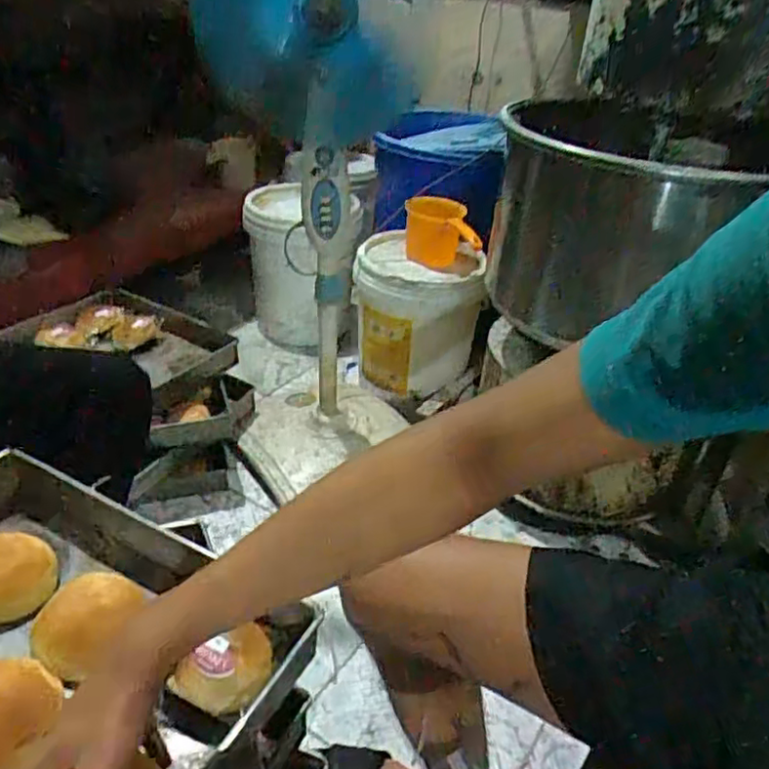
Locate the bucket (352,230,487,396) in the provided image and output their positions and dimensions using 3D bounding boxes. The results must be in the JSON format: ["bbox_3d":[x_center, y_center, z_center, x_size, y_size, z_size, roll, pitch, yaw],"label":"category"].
[{"bbox_3d":[0.076,-0.183,1.671,0.294,0.299,0.279,4,33,-3],"label":"bucket"}]

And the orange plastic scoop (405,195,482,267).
[{"bbox_3d":[0.133,-0.363,1.579,0.159,0.134,0.113,1,34,-7],"label":"orange plastic scoop"}]

